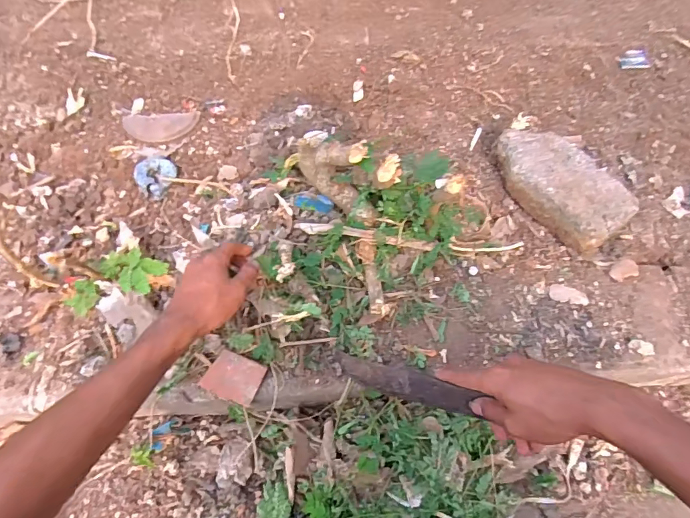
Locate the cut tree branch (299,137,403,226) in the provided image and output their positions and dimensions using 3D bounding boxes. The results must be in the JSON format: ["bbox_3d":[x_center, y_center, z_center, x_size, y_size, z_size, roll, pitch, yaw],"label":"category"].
[{"bbox_3d":[0.003,-0.101,0.547,0.124,0.114,0.051,14,62,3],"label":"cut tree branch"}]

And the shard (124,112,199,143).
[{"bbox_3d":[-0.293,-0.212,0.720,0.115,0.020,0.066,-13,62,-9],"label":"shard"}]

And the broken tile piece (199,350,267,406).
[{"bbox_3d":[-0.132,0.141,0.529,0.063,0.006,0.056,26,98,5],"label":"broken tile piece"}]

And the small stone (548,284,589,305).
[{"bbox_3d":[0.296,0.048,0.592,0.049,0.014,0.024,17,61,21],"label":"small stone"}]

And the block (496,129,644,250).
[{"bbox_3d":[0.302,-0.103,0.649,0.101,0.078,0.204,-30,66,-18],"label":"block"}]

